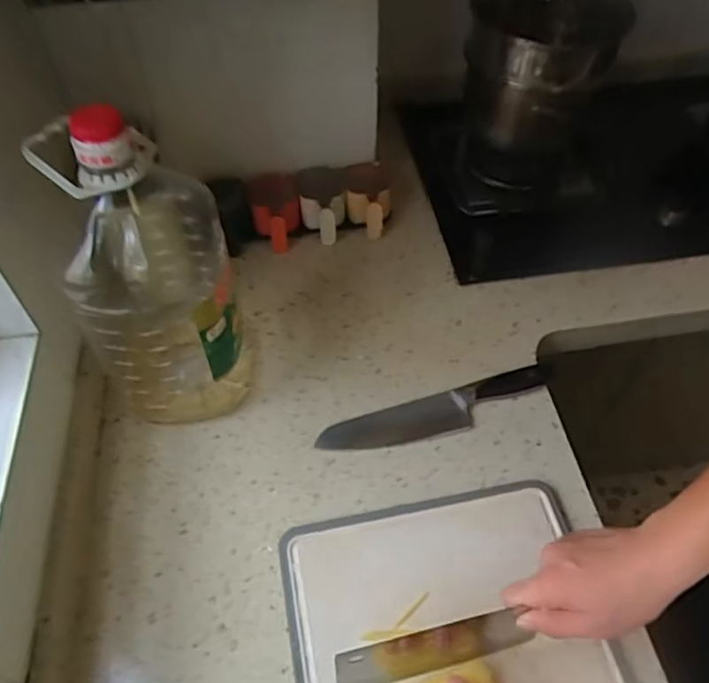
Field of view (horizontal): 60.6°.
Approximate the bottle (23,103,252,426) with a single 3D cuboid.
[{"bbox_3d":[-0.196,-0.069,0.607,0.131,0.344,0.151,-11,53,-7],"label":"bottle"}]

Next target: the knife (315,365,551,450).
[{"bbox_3d":[0.096,0.080,0.699,0.275,0.015,0.050,-14,54,-9],"label":"knife"}]

